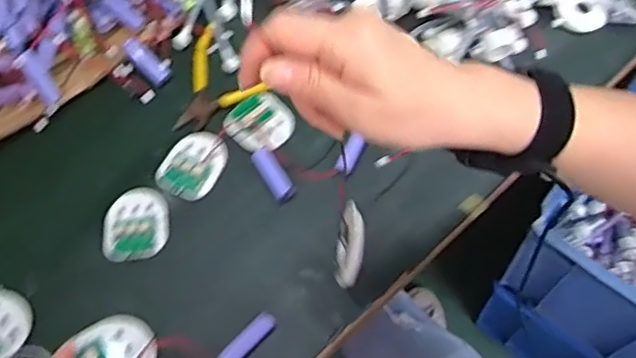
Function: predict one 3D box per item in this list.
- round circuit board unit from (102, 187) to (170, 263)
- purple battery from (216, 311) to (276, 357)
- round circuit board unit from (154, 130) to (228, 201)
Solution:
[{"bbox_3d":[-0.154,0.036,0.515,0.053,0.007,0.062,-7,63,-2],"label":"round circuit board unit"},{"bbox_3d":[-0.054,0.122,0.461,0.016,0.014,0.054,39,70,19],"label":"purple battery"},{"bbox_3d":[-0.110,-0.016,0.535,0.051,0.008,0.066,18,65,11],"label":"round circuit board unit"}]

